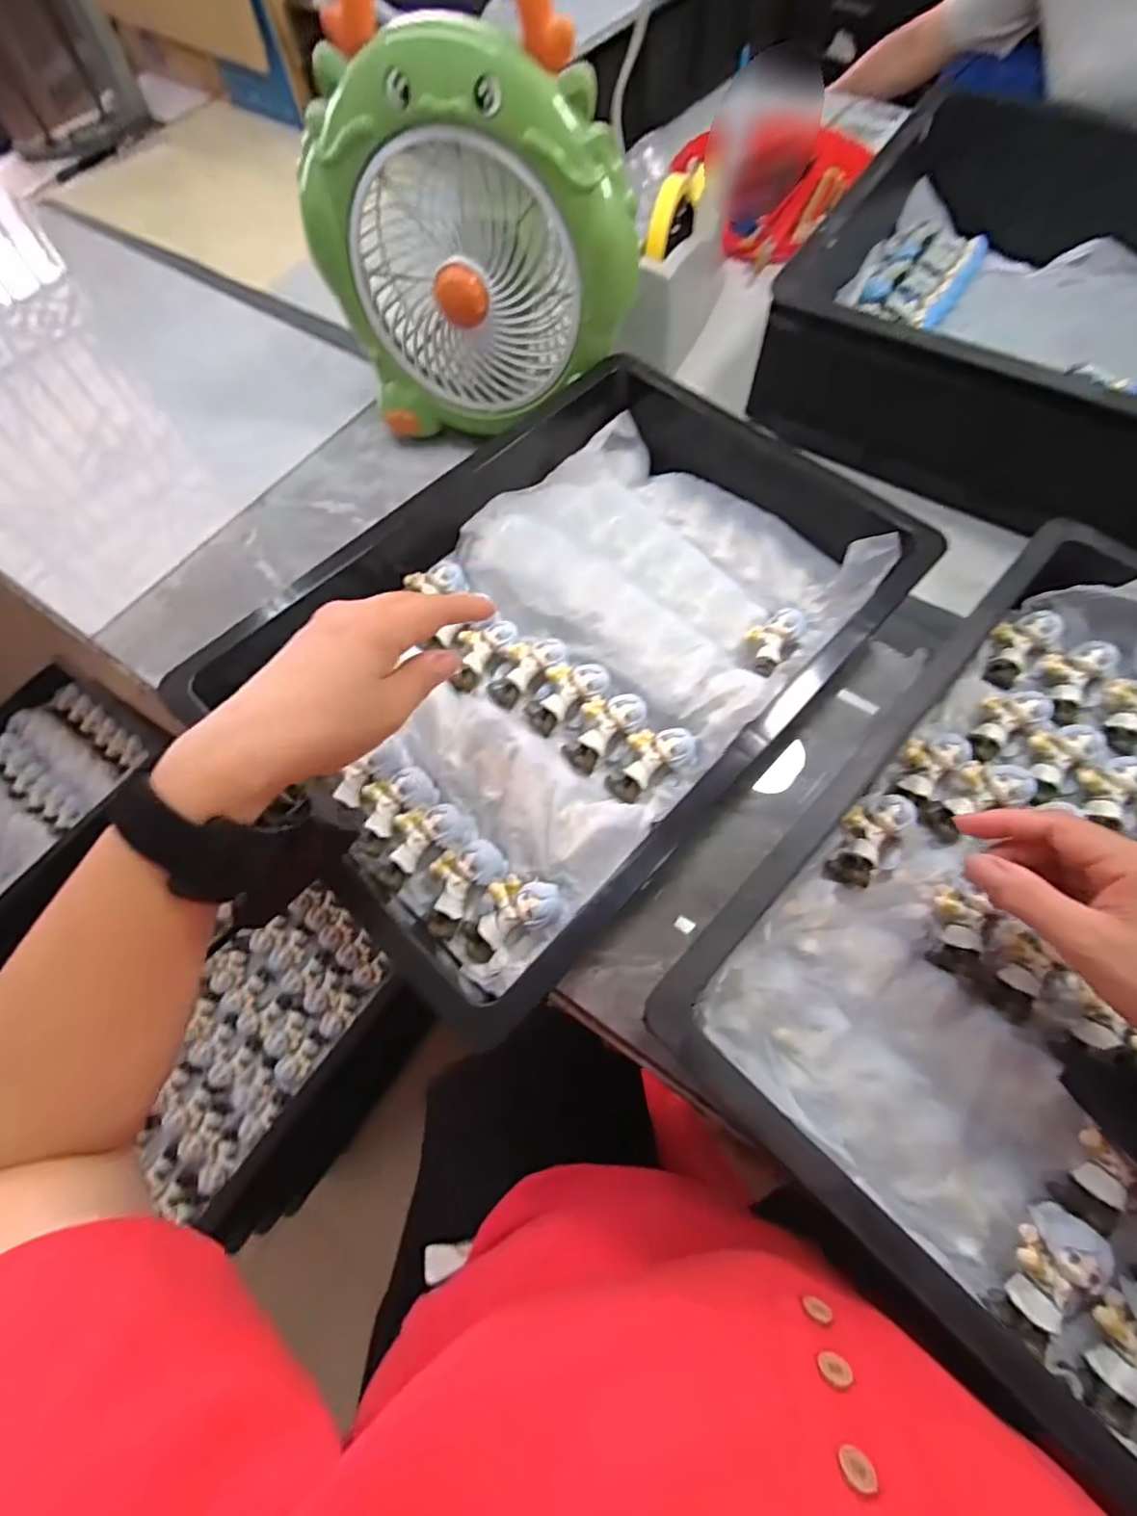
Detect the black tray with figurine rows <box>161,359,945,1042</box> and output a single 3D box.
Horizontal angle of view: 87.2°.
[{"bbox_3d":[0.001,-0.090,0.448,0.339,0.090,0.478,40,73,17],"label":"black tray with figurine rows"}]

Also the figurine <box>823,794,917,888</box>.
[{"bbox_3d":[0.192,0.052,0.378,0.039,0.024,0.061,19,68,10],"label":"figurine"}]

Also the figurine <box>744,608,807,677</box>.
[{"bbox_3d":[0.148,-0.088,0.437,0.035,0.019,0.053,32,71,15],"label":"figurine"}]

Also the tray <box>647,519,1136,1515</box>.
[{"bbox_3d":[0.295,0.086,0.340,0.304,0.073,0.443,40,73,17],"label":"tray"}]

